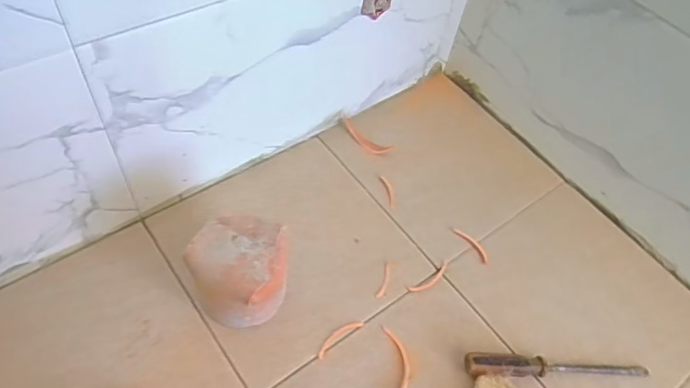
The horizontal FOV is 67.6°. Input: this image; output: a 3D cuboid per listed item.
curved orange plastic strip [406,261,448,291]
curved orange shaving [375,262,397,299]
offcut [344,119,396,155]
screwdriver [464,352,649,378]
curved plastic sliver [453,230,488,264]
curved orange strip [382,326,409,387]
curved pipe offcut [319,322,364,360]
[{"bbox_3d":[0.117,0.116,0.704,0.070,0.005,0.017,-27,61,-24],"label":"curved orange plastic strip"},{"bbox_3d":[0.055,0.116,0.697,0.014,0.008,0.054,19,54,7],"label":"curved orange shaving"},{"bbox_3d":[0.032,-0.088,0.832,0.095,0.006,0.032,32,56,16],"label":"offcut"},{"bbox_3d":[0.263,0.212,0.638,0.234,0.029,0.026,3,53,-5],"label":"screwdriver"},{"bbox_3d":[0.184,0.072,0.741,0.016,0.005,0.067,-25,60,-23],"label":"curved plastic sliver"},{"bbox_3d":[0.064,0.211,0.632,0.031,0.005,0.099,4,53,-4],"label":"curved orange strip"},{"bbox_3d":[-0.008,0.181,0.652,0.070,0.006,0.018,-32,63,-26],"label":"curved pipe offcut"}]

